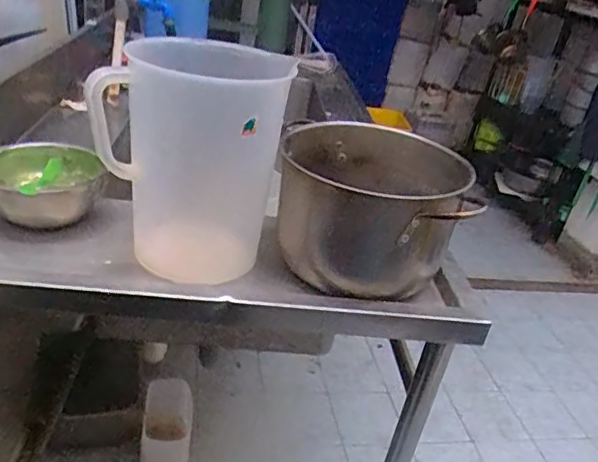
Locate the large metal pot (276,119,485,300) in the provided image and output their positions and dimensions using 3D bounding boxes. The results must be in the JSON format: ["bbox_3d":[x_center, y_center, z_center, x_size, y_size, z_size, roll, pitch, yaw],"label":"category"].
[{"bbox_3d":[0.089,-0.038,0.789,0.250,0.156,0.268,15,29,9],"label":"large metal pot"}]

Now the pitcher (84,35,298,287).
[{"bbox_3d":[-0.123,-0.099,0.712,0.199,0.237,0.191,16,29,11],"label":"pitcher"}]

